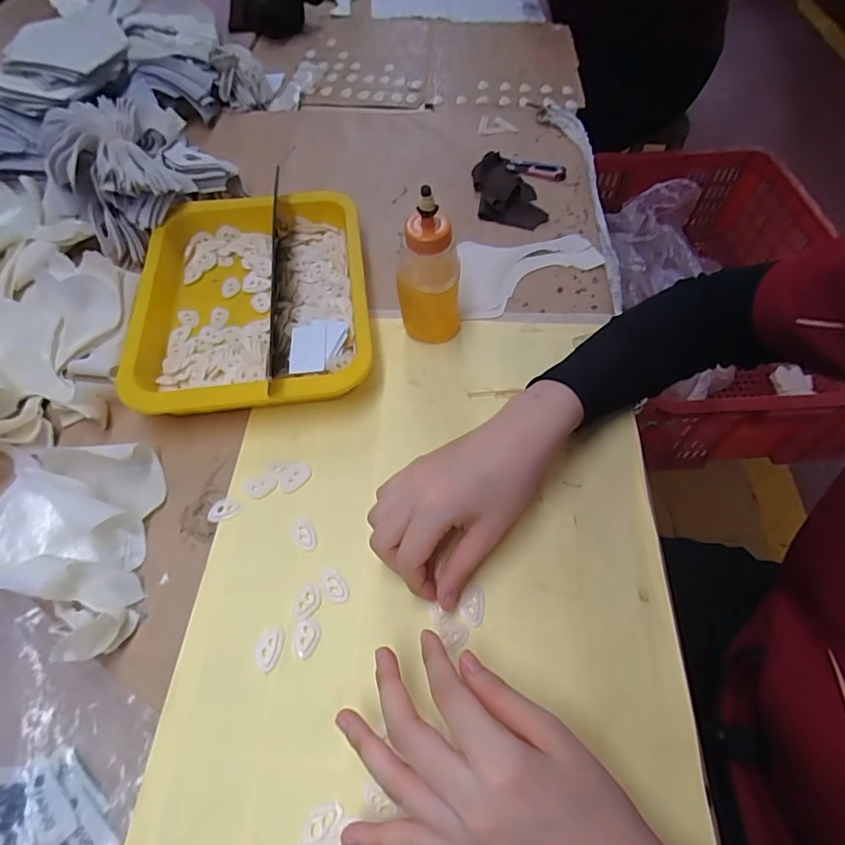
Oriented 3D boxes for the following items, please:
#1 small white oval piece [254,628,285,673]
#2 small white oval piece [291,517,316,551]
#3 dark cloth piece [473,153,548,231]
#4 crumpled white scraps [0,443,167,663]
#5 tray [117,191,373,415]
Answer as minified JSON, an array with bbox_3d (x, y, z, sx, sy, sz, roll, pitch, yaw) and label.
[{"bbox_3d":[-0.097,0.143,0.321,0.016,0.004,0.025,10,58,7],"label":"small white oval piece"},{"bbox_3d":[-0.085,0.079,0.364,0.016,0.004,0.027,-28,61,-17],"label":"small white oval piece"},{"bbox_3d":[0.096,-0.265,0.575,0.070,0.016,0.121,-2,57,-1],"label":"dark cloth piece"},{"bbox_3d":[-0.247,0.079,0.341,0.113,0.038,0.149,-4,57,-3],"label":"crumpled white scraps"},{"bbox_3d":[-0.152,-0.113,0.462,0.202,0.039,0.254,-6,57,-3],"label":"tray"}]

